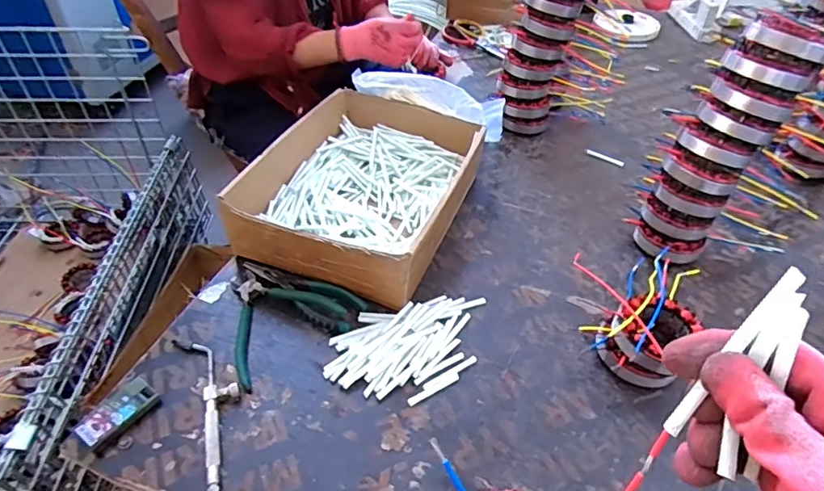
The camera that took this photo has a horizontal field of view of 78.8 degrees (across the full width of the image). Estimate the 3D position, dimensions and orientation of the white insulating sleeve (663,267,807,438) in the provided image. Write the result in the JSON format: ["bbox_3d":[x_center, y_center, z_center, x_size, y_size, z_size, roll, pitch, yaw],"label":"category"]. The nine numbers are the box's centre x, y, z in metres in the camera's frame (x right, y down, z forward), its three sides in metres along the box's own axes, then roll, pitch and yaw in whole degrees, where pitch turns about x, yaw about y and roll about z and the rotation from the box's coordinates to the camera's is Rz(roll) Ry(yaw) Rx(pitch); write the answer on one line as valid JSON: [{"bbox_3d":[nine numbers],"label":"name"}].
[{"bbox_3d":[0.133,0.047,0.211,0.008,0.086,0.004,38,21,31],"label":"white insulating sleeve"}]

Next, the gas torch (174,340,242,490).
[{"bbox_3d":[-0.190,0.151,0.486,0.046,0.012,0.174,-18,47,-20],"label":"gas torch"}]

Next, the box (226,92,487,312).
[{"bbox_3d":[-0.056,-0.086,0.688,0.245,0.086,0.336,17,45,14],"label":"box"}]

